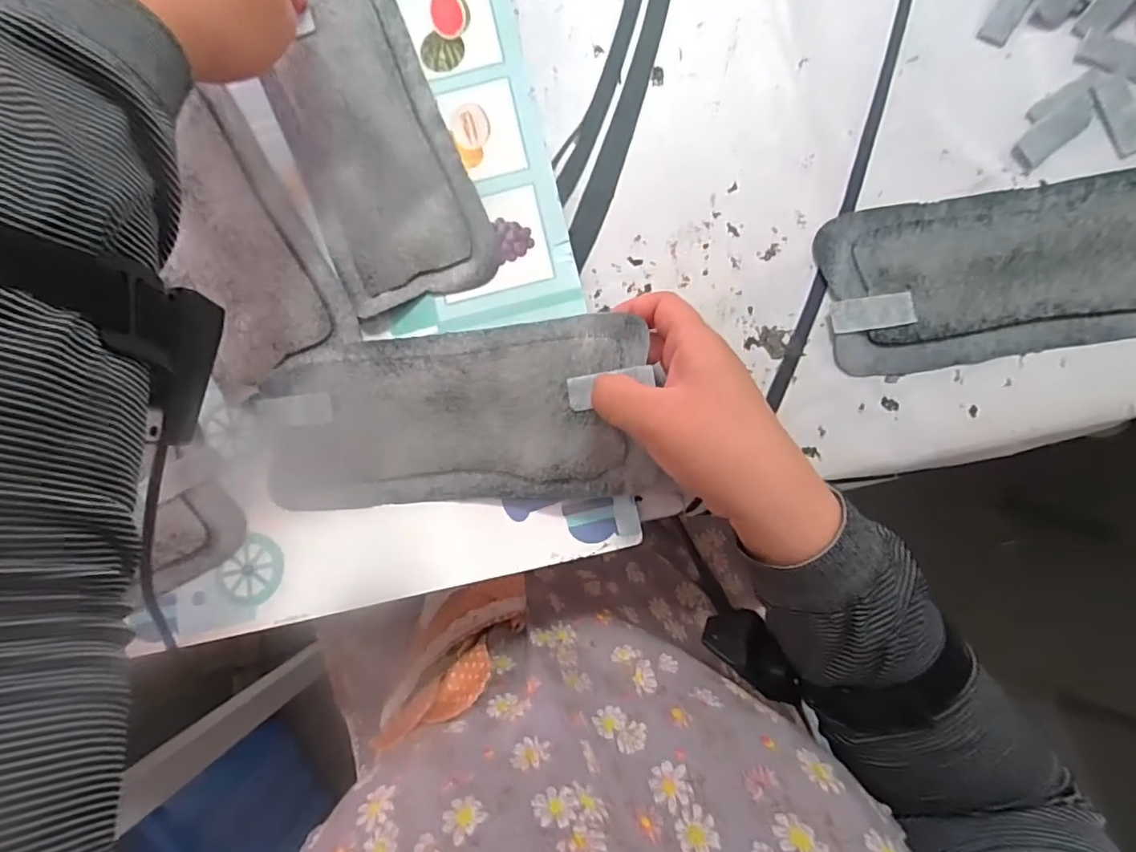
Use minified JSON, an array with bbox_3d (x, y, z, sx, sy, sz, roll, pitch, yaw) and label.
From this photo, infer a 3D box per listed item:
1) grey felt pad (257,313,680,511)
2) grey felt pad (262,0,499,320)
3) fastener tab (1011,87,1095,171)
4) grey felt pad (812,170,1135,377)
[{"bbox_3d":[-0.065,-0.005,0.317,0.221,0.014,0.096,-3,88,9],"label":"grey felt pad"},{"bbox_3d":[-0.123,-0.182,0.344,0.098,0.007,0.221,-19,86,0],"label":"grey felt pad"},{"bbox_3d":[0.301,-0.183,0.342,0.059,0.004,0.021,-39,86,-2],"label":"fastener tab"},{"bbox_3d":[0.277,-0.095,0.337,0.240,0.012,0.100,-8,86,0],"label":"grey felt pad"}]

